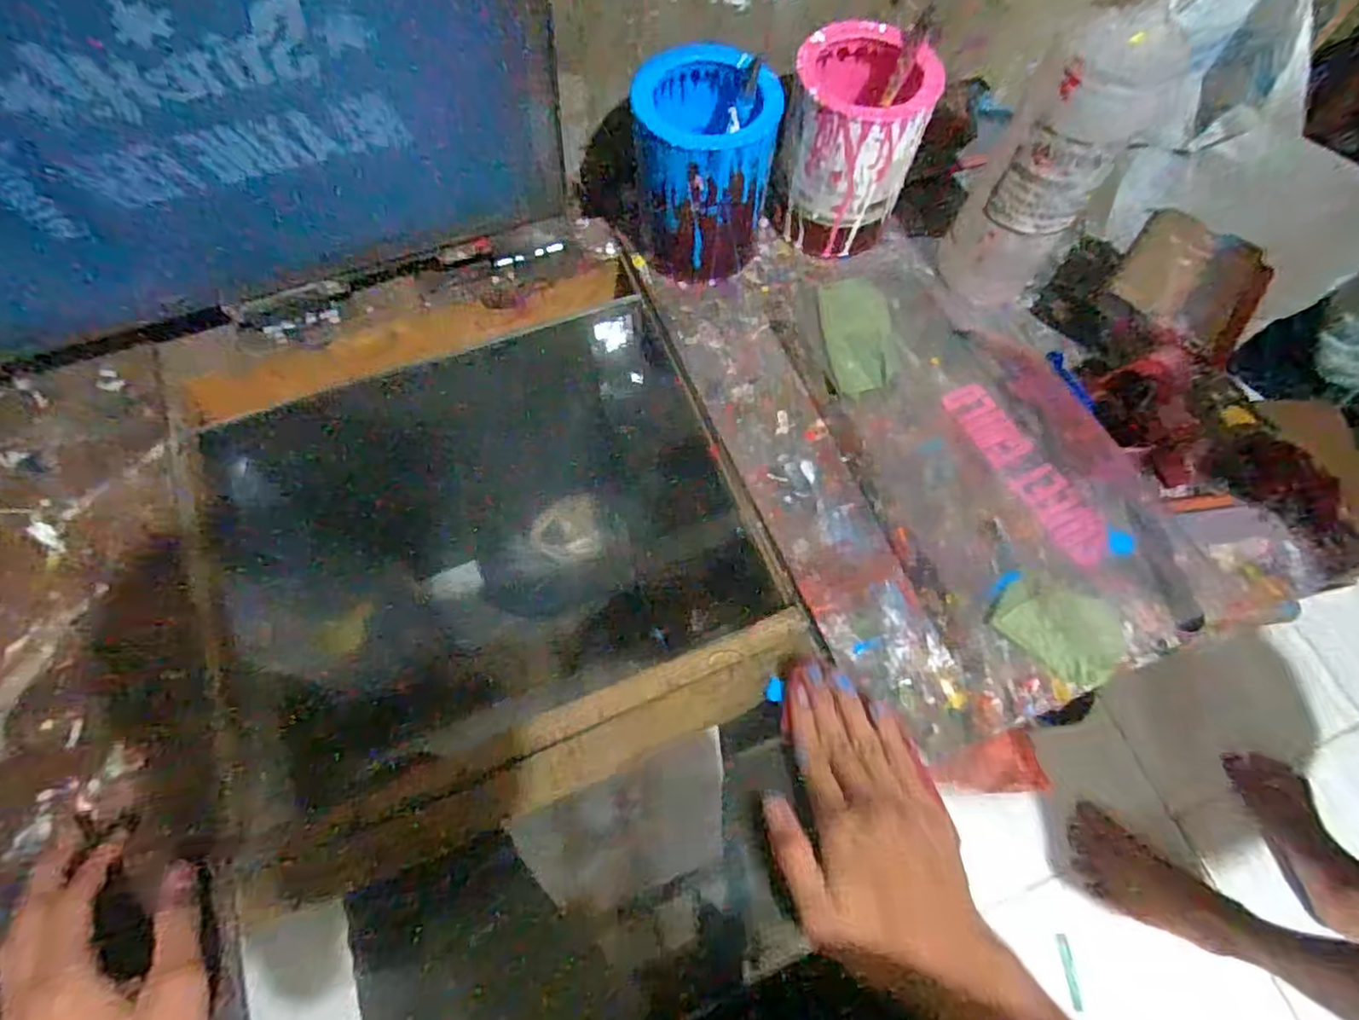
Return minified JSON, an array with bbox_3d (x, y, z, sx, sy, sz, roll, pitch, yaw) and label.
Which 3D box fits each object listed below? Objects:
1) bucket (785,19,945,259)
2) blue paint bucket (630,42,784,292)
[{"bbox_3d":[0.143,-0.307,0.557,0.105,0.137,0.115,10,67,2],"label":"bucket"},{"bbox_3d":[0.019,-0.271,0.536,0.103,0.141,0.099,1,67,-1],"label":"blue paint bucket"}]

